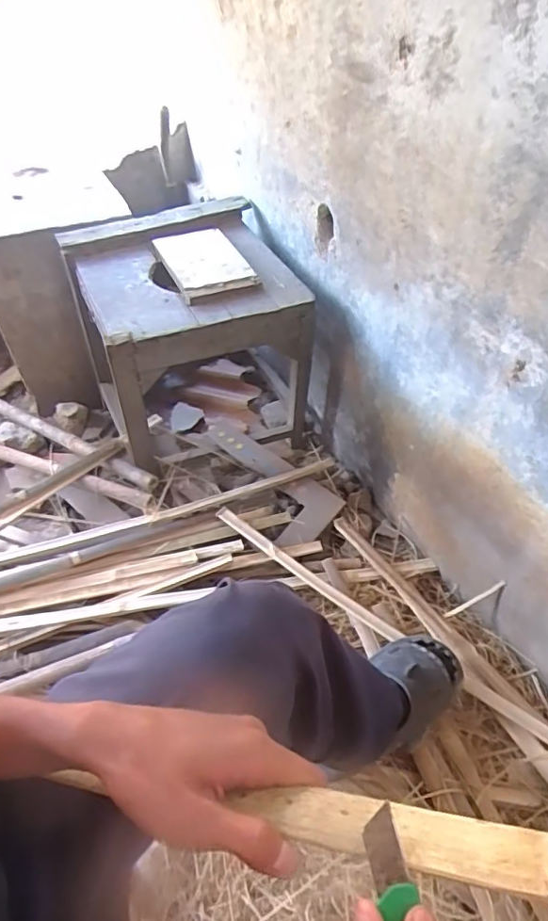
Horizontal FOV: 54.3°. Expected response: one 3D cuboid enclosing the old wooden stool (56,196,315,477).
[{"bbox_3d":[-0.194,-0.284,1.279,0.452,0.435,0.479,-18,49,-14],"label":"old wooden stool"}]

